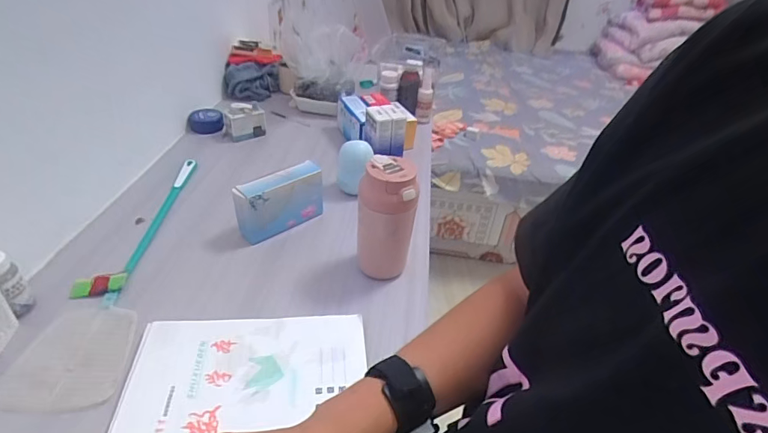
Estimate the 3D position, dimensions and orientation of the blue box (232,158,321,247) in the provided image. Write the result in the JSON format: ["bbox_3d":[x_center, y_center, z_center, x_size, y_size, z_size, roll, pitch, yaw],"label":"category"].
[{"bbox_3d":[-0.164,-0.024,0.691,0.150,0.093,0.043,-26,47,-37],"label":"blue box"}]

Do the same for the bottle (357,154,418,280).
[{"bbox_3d":[0.003,0.007,0.604,0.078,0.161,0.072,1,36,-7],"label":"bottle"}]

